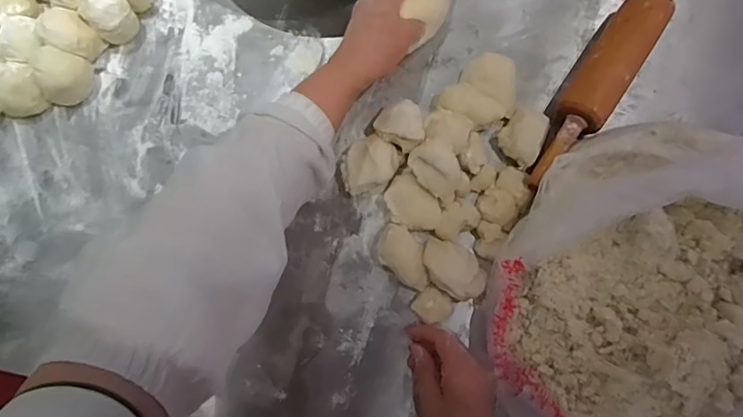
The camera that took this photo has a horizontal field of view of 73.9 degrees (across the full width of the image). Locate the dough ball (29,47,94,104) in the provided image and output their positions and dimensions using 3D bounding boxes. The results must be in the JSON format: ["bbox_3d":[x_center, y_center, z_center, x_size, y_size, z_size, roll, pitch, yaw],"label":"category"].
[{"bbox_3d":[-0.336,-0.141,0.542,0.046,0.048,0.048,0,78,0],"label":"dough ball"}]

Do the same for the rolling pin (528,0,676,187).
[{"bbox_3d":[0.264,-0.161,0.537,0.051,0.043,0.325,33,80,7],"label":"rolling pin"}]

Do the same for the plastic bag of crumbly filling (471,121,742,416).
[{"bbox_3d":[0.277,0.075,0.462,0.282,0.101,0.394,43,82,8],"label":"plastic bag of crumbly filling"}]

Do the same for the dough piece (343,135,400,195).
[{"bbox_3d":[-0.004,-0.045,0.531,0.061,0.030,0.048,-32,80,-6],"label":"dough piece"}]

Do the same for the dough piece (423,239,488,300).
[{"bbox_3d":[0.083,0.061,0.497,0.070,0.027,0.045,36,81,7],"label":"dough piece"}]

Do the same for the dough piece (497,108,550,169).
[{"bbox_3d":[0.159,-0.076,0.522,0.041,0.027,0.059,23,79,5],"label":"dough piece"}]

